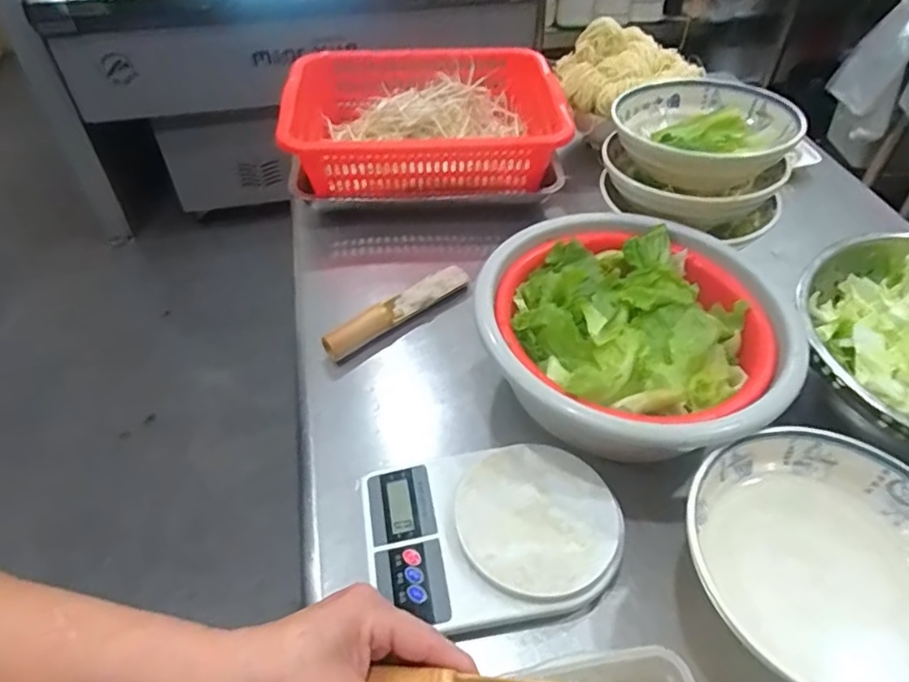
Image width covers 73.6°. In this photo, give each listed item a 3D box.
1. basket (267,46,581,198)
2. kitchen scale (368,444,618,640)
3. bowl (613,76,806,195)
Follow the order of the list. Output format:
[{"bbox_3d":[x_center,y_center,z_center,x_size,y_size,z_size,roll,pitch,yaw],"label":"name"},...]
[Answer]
[{"bbox_3d":[-0.047,-0.330,0.908,0.376,0.099,0.289,-5,47,-4],"label":"basket"},{"bbox_3d":[0.032,0.162,0.520,0.209,0.027,0.149,-7,47,-6],"label":"kitchen scale"},{"bbox_3d":[0.315,-0.266,0.768,0.207,0.071,0.188,25,52,22],"label":"bowl"}]

